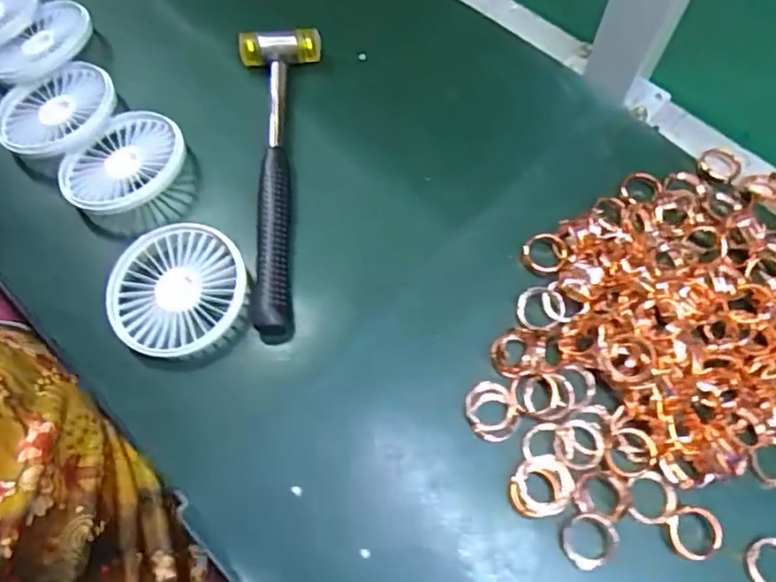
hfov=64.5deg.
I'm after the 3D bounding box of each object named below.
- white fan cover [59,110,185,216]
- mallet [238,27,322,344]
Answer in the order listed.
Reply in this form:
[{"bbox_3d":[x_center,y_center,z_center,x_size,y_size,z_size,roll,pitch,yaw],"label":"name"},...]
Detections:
[{"bbox_3d":[-0.179,-0.090,0.426,0.079,0.018,0.084,30,64,24],"label":"white fan cover"},{"bbox_3d":[-0.070,-0.084,0.431,0.060,0.030,0.237,-7,68,-1],"label":"mallet"}]

